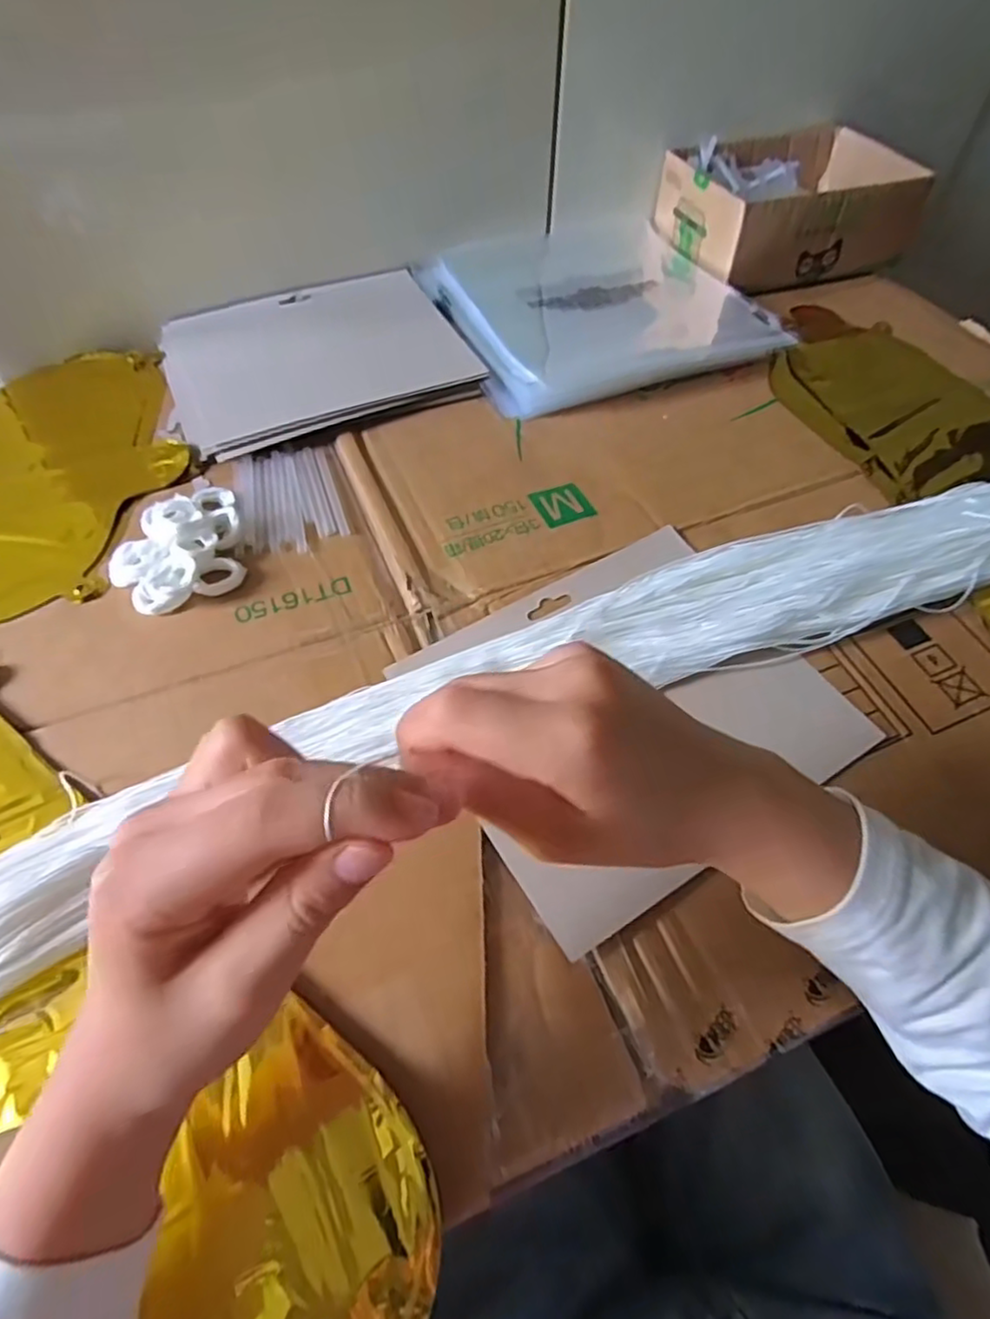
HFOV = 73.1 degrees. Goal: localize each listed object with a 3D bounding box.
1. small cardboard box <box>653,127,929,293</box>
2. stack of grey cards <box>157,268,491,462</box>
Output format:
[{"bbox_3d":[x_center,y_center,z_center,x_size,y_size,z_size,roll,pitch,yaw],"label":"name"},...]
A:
[{"bbox_3d":[0.254,-0.399,0.587,0.191,0.066,0.146,-18,58,-13],"label":"small cardboard box"},{"bbox_3d":[-0.132,-0.226,0.494,0.206,0.010,0.174,-20,58,-14],"label":"stack of grey cards"}]

